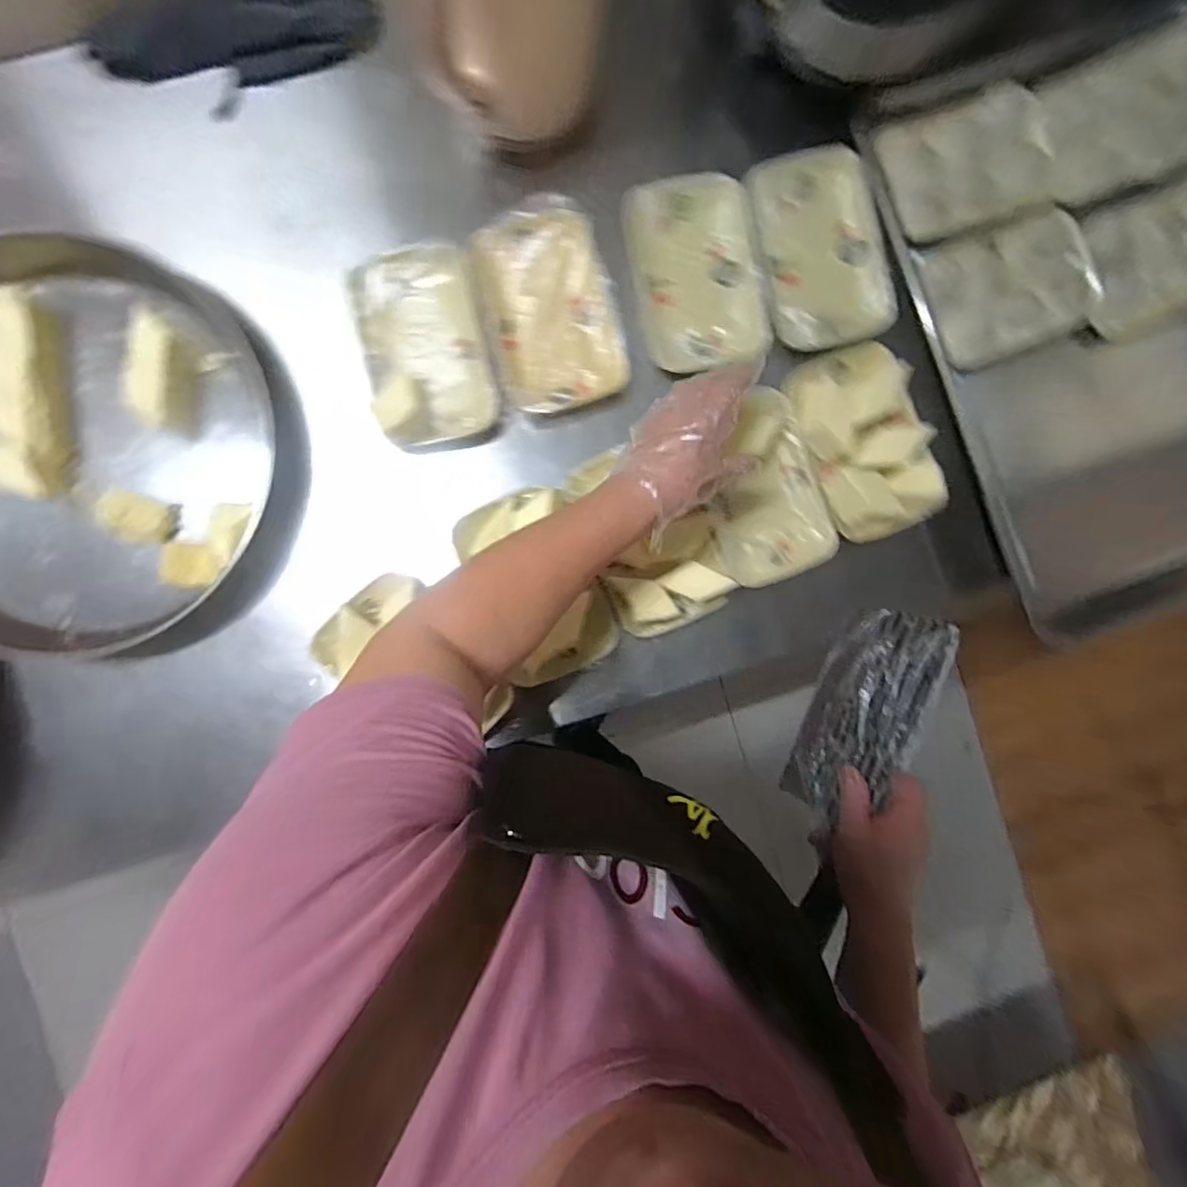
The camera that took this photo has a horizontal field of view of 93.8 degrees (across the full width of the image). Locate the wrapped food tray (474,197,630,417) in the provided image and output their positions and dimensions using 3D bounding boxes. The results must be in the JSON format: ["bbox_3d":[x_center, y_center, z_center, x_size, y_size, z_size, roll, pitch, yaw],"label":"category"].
[{"bbox_3d":[-0.043,-0.289,0.559,0.127,0.022,0.200,-13,95,-2],"label":"wrapped food tray"}]

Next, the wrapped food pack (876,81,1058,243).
[{"bbox_3d":[0.395,-0.454,0.584,0.169,0.023,0.128,-16,92,-3],"label":"wrapped food pack"}]

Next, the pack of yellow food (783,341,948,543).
[{"bbox_3d":[0.283,-0.156,0.573,0.122,0.037,0.193,-22,92,-3],"label":"pack of yellow food"}]

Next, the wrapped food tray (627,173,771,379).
[{"bbox_3d":[0.105,-0.330,0.577,0.127,0.030,0.194,-13,91,-3],"label":"wrapped food tray"}]

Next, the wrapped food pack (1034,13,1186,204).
[{"bbox_3d":[0.577,-0.505,0.573,0.224,0.031,0.132,-21,92,-3],"label":"wrapped food pack"}]

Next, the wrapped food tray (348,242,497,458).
[{"bbox_3d":[-0.168,-0.247,0.549,0.123,0.033,0.196,-13,91,-3],"label":"wrapped food tray"}]

